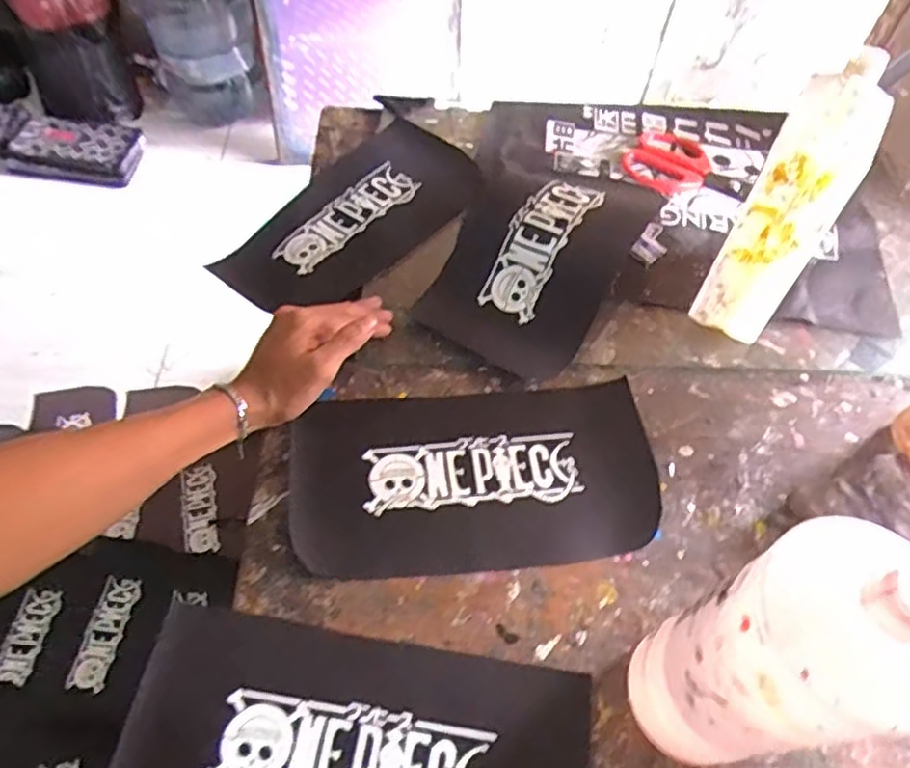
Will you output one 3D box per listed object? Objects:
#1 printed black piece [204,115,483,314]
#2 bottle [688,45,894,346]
[{"bbox_3d":[-0.105,-0.168,0.670,0.270,0.051,0.119,-40,66,-20],"label":"printed black piece"},{"bbox_3d":[0.264,-0.133,0.522,0.063,0.228,0.082,27,60,15],"label":"bottle"}]

